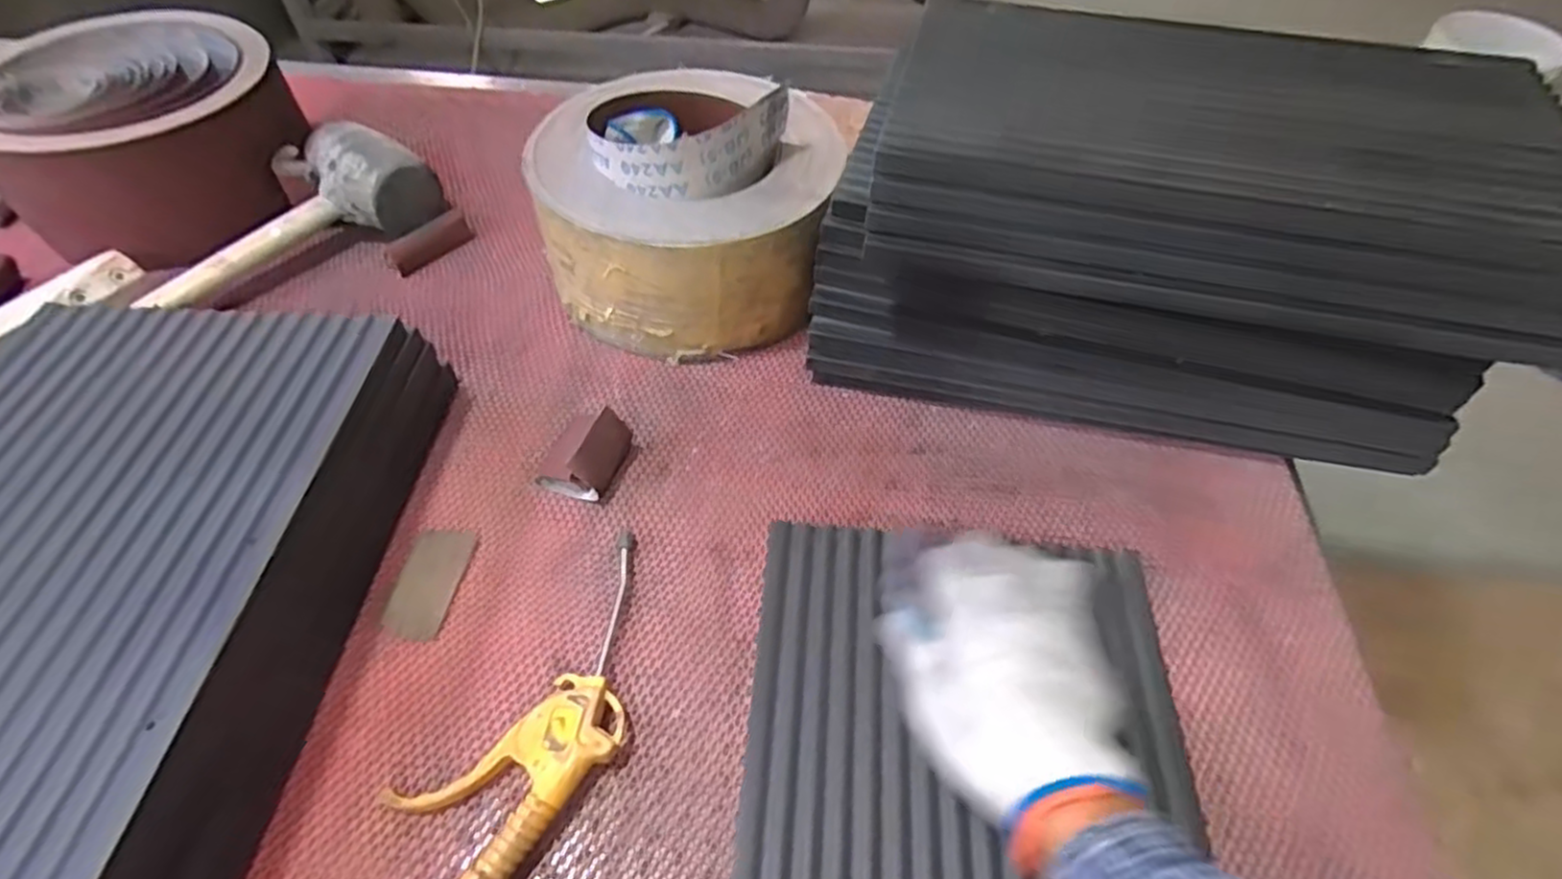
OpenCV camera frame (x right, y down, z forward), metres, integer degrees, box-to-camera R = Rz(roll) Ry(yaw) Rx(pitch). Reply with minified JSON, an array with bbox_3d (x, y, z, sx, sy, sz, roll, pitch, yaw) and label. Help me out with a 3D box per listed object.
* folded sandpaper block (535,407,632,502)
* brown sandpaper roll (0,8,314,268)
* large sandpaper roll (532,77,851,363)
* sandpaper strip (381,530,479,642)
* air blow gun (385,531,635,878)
[{"bbox_3d":[-0.139,0.006,0.515,0.054,0.044,0.058,18,54,12],"label":"folded sandpaper block"},{"bbox_3d":[-0.575,-0.273,0.675,0.235,0.124,0.227,26,56,18],"label":"brown sandpaper roll"},{"bbox_3d":[-0.073,-0.201,0.609,0.230,0.143,0.229,0,52,0],"label":"large sandpaper roll"},{"bbox_3d":[-0.224,0.091,0.476,0.039,0.004,0.076,6,51,4],"label":"sandpaper strip"},{"bbox_3d":[-0.137,0.168,0.411,0.085,0.032,0.263,27,56,18],"label":"air blow gun"}]

